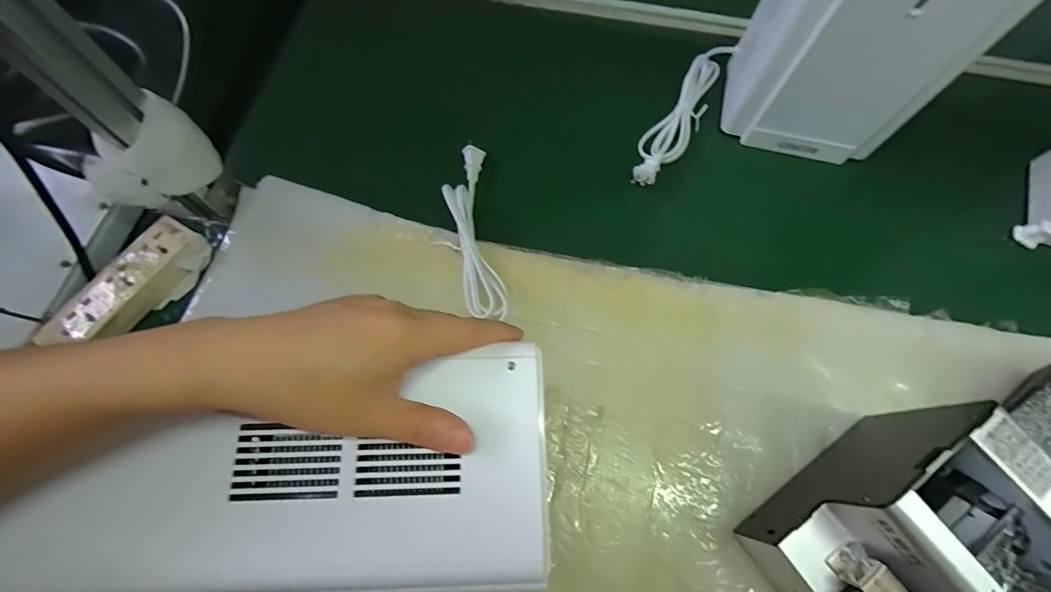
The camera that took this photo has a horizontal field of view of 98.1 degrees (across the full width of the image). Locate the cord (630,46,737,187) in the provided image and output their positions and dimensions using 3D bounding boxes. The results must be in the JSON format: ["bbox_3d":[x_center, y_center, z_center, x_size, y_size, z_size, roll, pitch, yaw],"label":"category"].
[{"bbox_3d":[0.205,-0.236,0.601,0.054,0.030,0.257,33,73,10],"label":"cord"}]

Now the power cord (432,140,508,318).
[{"bbox_3d":[-0.066,-0.077,0.515,0.064,0.042,0.228,-8,71,-4],"label":"power cord"}]

